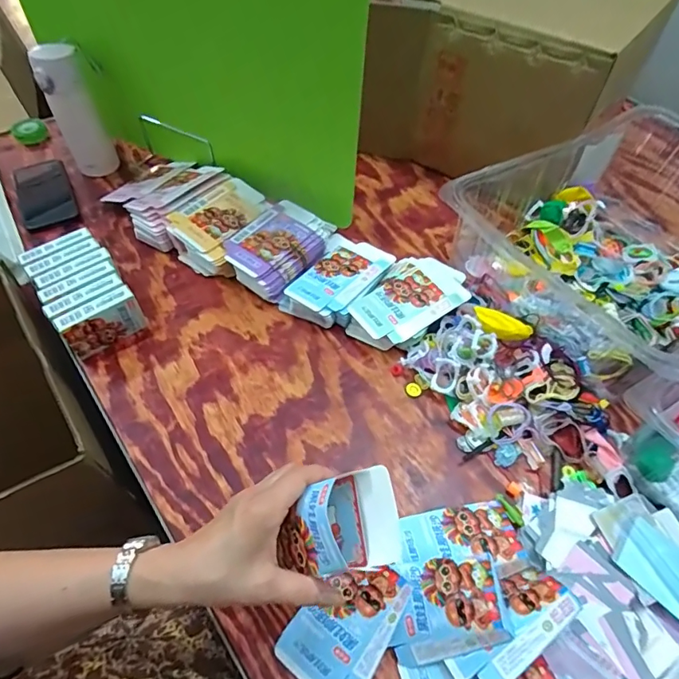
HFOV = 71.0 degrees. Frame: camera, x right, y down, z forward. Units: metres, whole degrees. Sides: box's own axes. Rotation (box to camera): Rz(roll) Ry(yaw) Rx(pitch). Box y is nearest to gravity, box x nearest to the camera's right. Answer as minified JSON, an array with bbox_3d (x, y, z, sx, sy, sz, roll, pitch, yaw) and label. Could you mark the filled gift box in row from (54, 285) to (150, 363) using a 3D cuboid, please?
[{"bbox_3d":[-0.295,-0.020,0.595,0.090,0.066,0.023,-31,62,-23],"label":"filled gift box in row"}]

